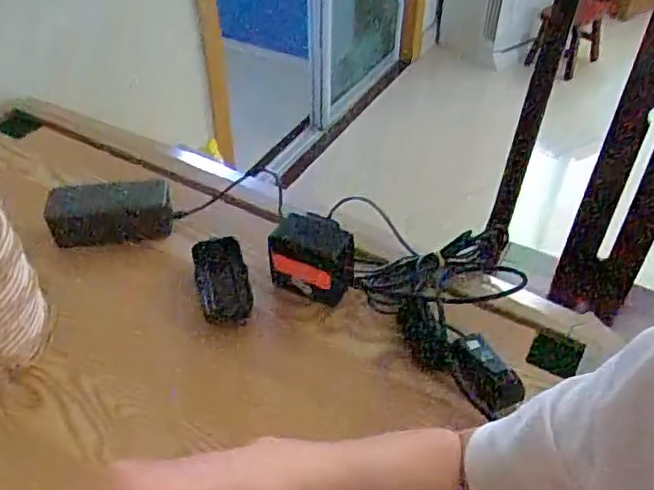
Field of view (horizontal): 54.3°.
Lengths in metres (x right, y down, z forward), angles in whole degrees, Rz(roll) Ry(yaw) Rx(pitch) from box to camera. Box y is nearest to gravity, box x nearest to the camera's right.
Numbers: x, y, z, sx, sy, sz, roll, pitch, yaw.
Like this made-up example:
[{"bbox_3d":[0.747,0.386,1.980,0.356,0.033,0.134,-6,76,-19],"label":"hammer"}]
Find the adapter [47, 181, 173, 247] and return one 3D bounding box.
[{"bbox_3d":[-0.254,-0.040,0.751,0.137,0.051,0.054,-6,43,-7],"label":"adapter"}]

